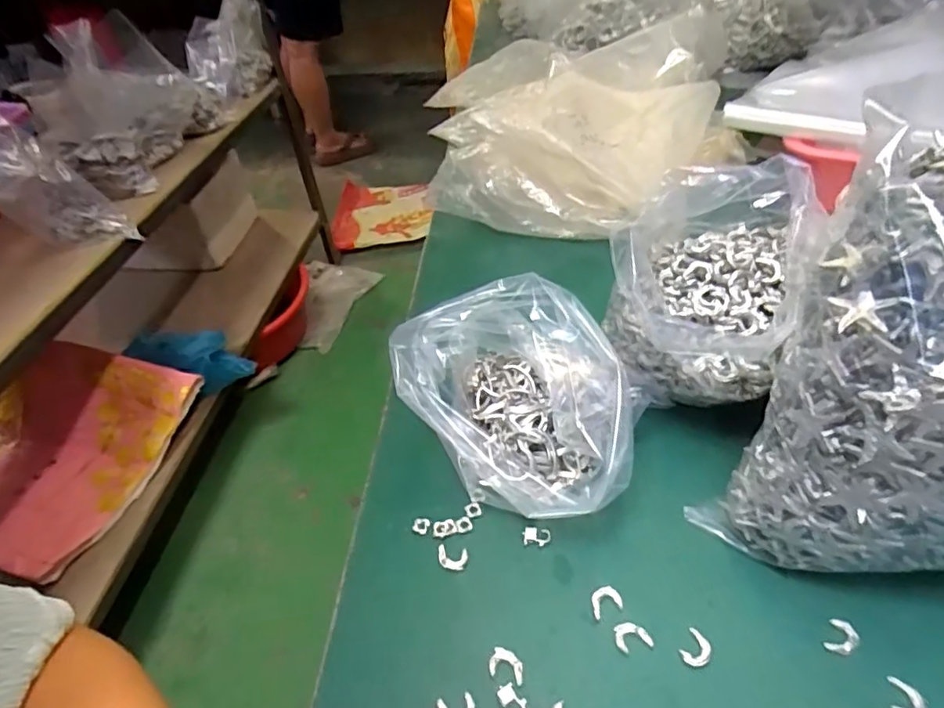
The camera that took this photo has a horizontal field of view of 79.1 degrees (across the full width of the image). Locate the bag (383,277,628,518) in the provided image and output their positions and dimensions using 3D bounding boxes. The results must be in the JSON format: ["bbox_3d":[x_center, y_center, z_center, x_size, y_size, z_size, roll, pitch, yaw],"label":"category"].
[{"bbox_3d":[0.033,0.031,0.368,0.151,0.107,0.113,27,51,29],"label":"bag"}]

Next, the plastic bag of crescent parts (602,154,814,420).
[{"bbox_3d":[0.153,-0.046,0.393,0.114,0.135,0.125,15,46,19],"label":"plastic bag of crescent parts"}]

